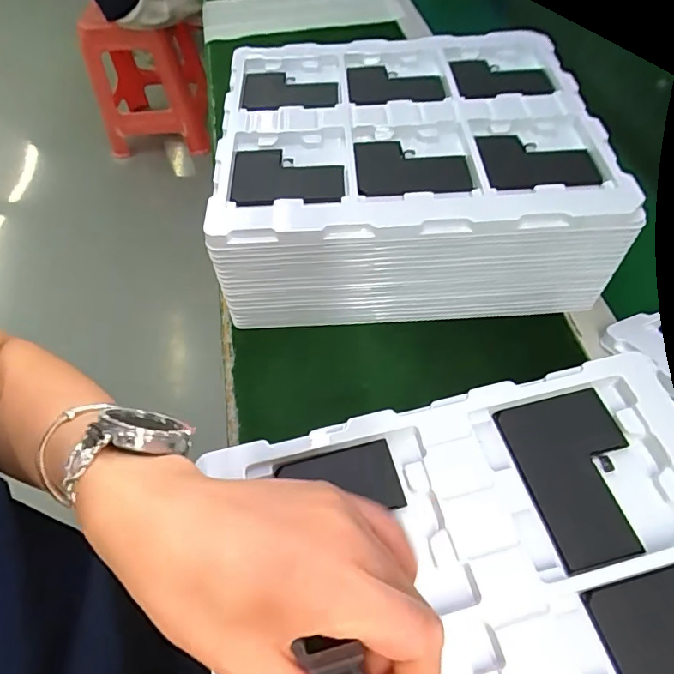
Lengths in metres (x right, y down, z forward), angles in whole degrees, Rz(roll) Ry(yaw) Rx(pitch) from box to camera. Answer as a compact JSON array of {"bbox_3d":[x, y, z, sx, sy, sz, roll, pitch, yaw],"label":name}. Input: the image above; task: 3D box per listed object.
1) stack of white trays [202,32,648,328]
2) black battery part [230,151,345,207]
[{"bbox_3d":[0.059,-0.160,0.481,0.312,0.132,0.286,-2,55,1],"label":"stack of white trays"},{"bbox_3d":[-0.040,-0.132,0.401,0.088,0.012,0.074,-4,55,0],"label":"black battery part"}]

